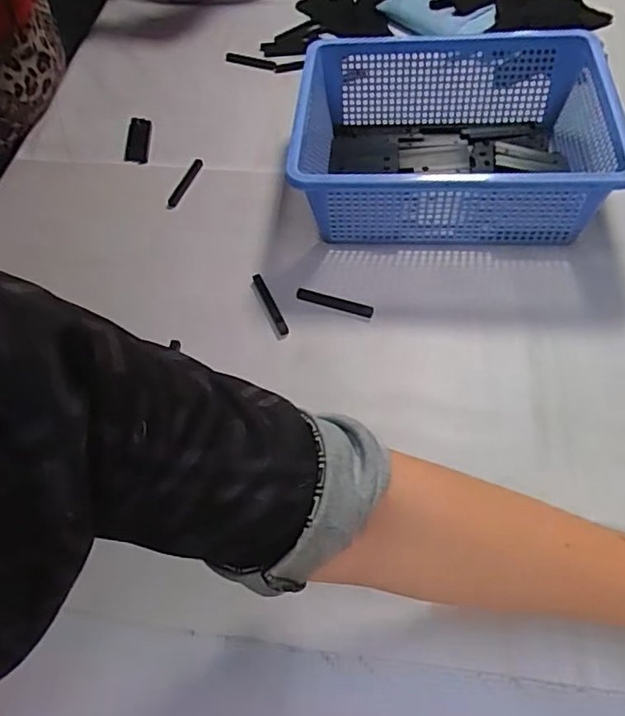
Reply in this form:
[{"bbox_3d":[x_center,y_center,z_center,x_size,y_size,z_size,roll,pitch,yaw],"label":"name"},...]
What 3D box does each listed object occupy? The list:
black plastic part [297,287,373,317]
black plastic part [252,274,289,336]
[{"bbox_3d":[0.020,-0.053,0.564,0.077,0.006,0.010,16,59,16],"label":"black plastic part"},{"bbox_3d":[-0.040,-0.052,0.570,0.008,0.010,0.077,-21,56,-9],"label":"black plastic part"}]

